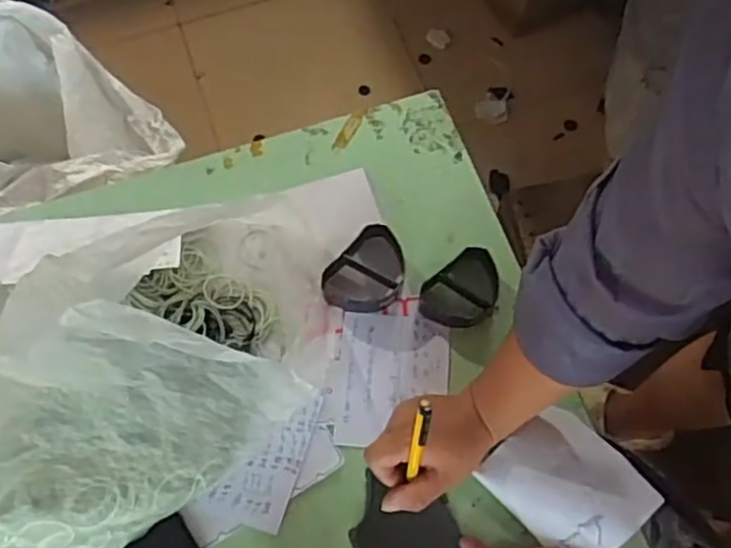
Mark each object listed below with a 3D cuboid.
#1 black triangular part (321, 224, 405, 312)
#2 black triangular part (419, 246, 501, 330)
[{"bbox_3d":[0.004,0.001,0.689,0.064,0.032,0.088,42,74,14],"label":"black triangular part"},{"bbox_3d":[0.093,0.020,0.678,0.083,0.034,0.061,-36,74,-14],"label":"black triangular part"}]

